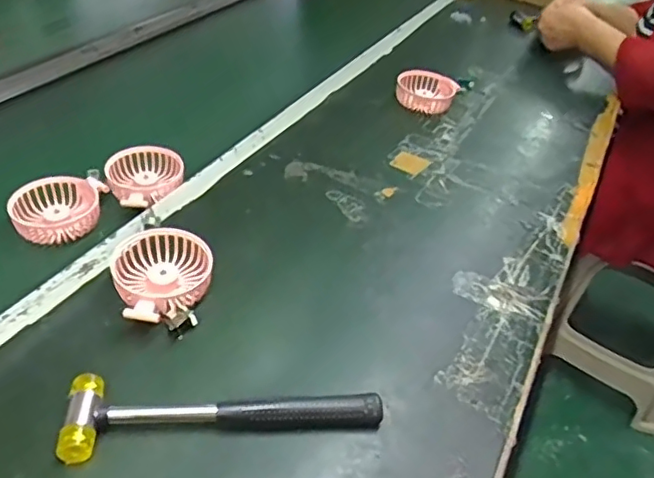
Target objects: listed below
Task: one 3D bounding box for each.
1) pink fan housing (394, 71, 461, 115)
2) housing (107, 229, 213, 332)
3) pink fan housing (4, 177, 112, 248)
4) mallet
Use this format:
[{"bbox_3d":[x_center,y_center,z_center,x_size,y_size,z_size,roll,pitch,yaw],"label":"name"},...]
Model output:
[{"bbox_3d":[0.157,-0.235,0.927,0.092,0.033,0.098,4,41,-4],"label":"pink fan housing"},{"bbox_3d":[-0.153,0.038,0.546,0.089,0.033,0.109,-7,43,-16],"label":"housing"},{"bbox_3d":[-0.297,-0.034,0.649,0.100,0.029,0.079,-16,46,-25],"label":"pink fan housing"},{"bbox_3d":[-0.076,0.132,0.453,0.239,0.023,0.060,-1,41,-10],"label":"mallet"}]

